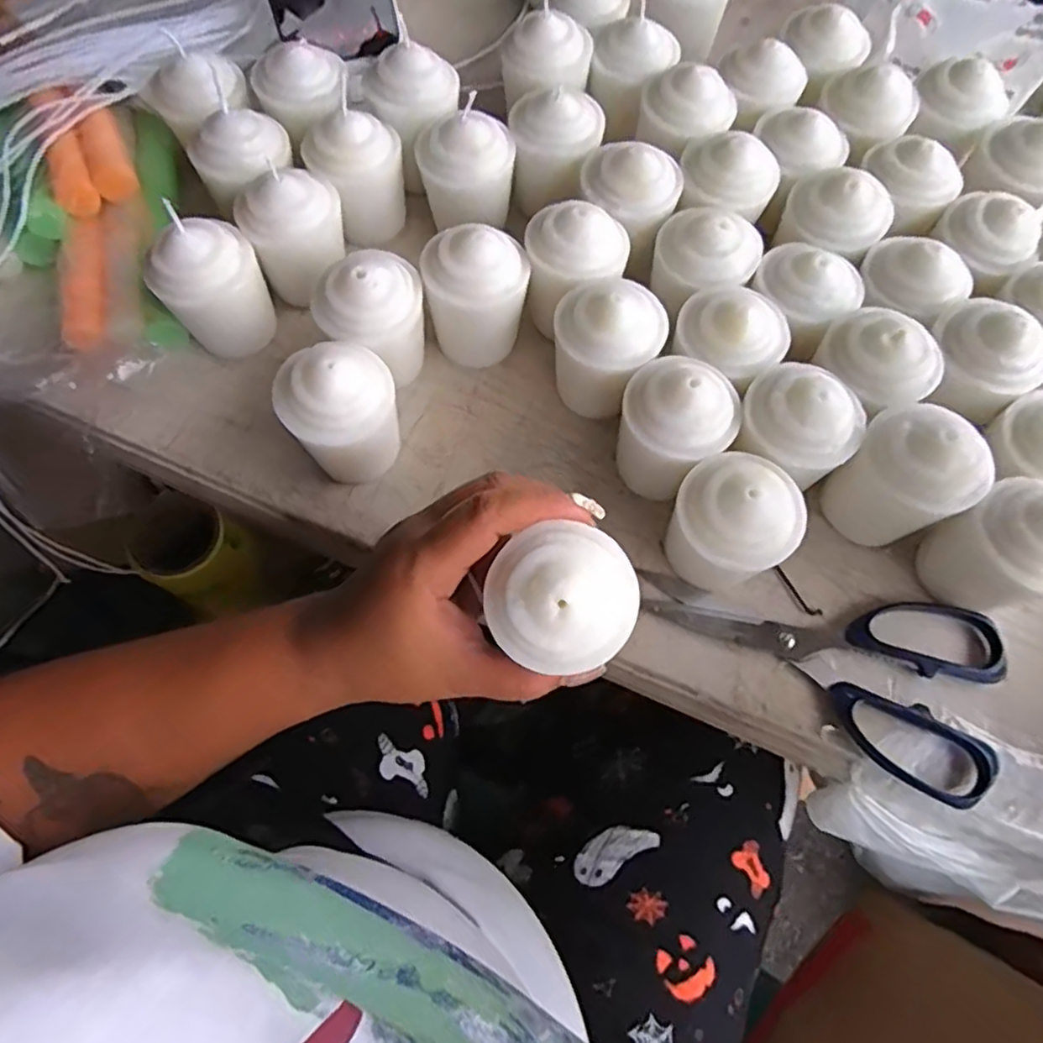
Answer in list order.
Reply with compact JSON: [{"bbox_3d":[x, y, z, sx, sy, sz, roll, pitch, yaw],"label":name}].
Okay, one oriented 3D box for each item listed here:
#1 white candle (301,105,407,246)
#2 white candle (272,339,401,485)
[{"bbox_3d":[-0.096,-0.210,0.401,0.053,0.075,0.048,-32,73,-11],"label":"white candle"},{"bbox_3d":[-0.090,-0.055,0.339,0.053,0.066,0.045,-32,73,-11],"label":"white candle"}]

